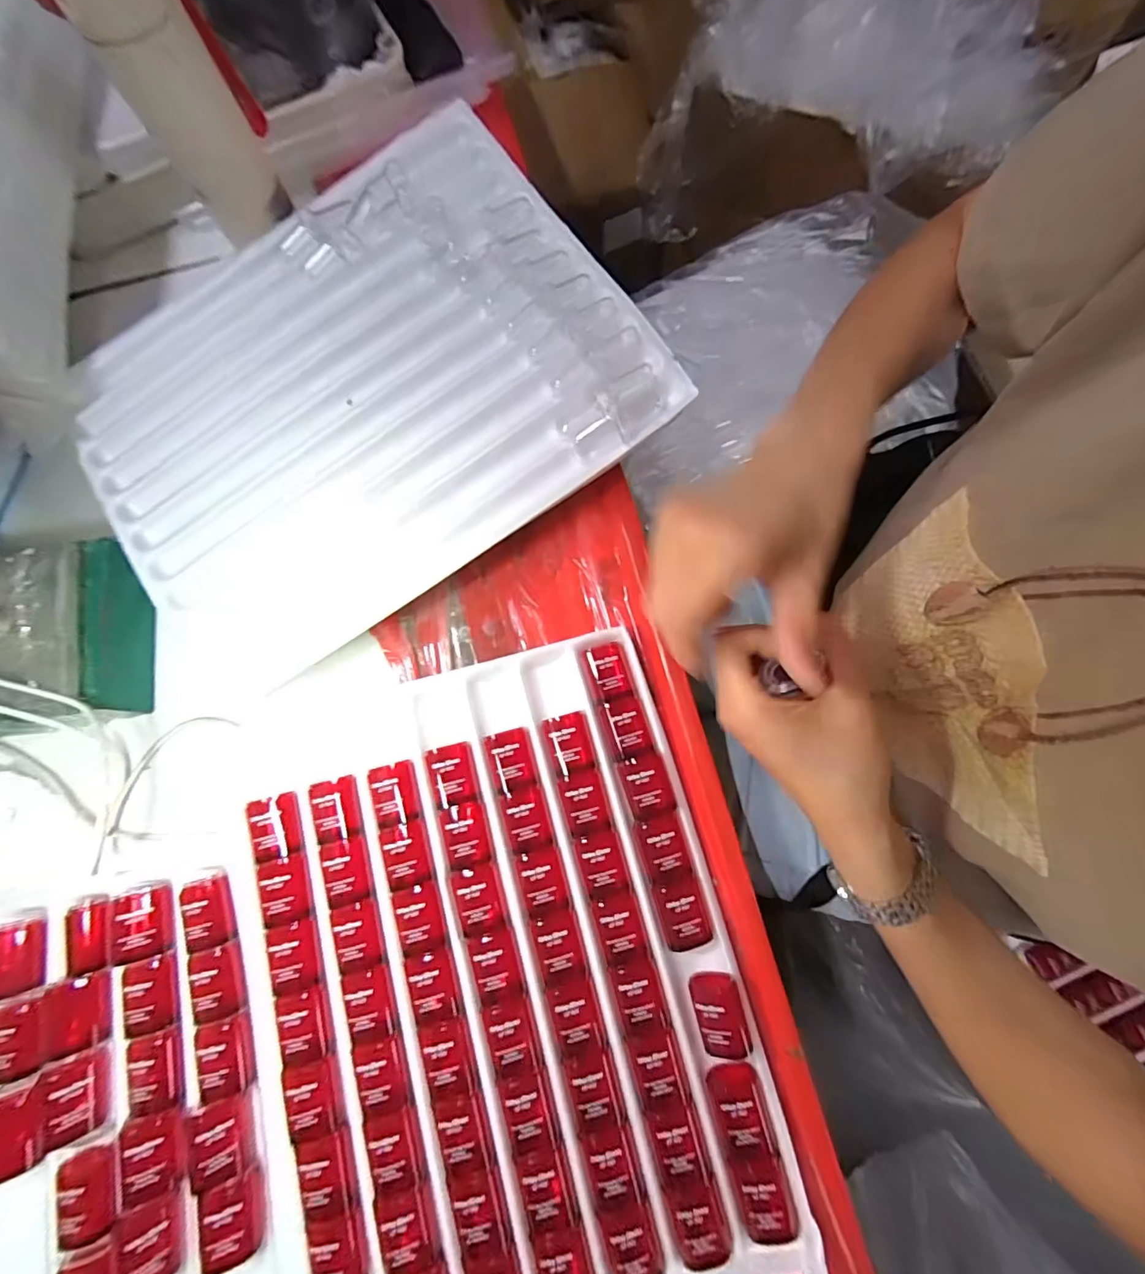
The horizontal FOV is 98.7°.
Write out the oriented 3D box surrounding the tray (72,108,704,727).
[{"bbox_3d":[-0.159,-0.173,0.356,0.395,0.022,0.295,-32,82,1],"label":"tray"}]

